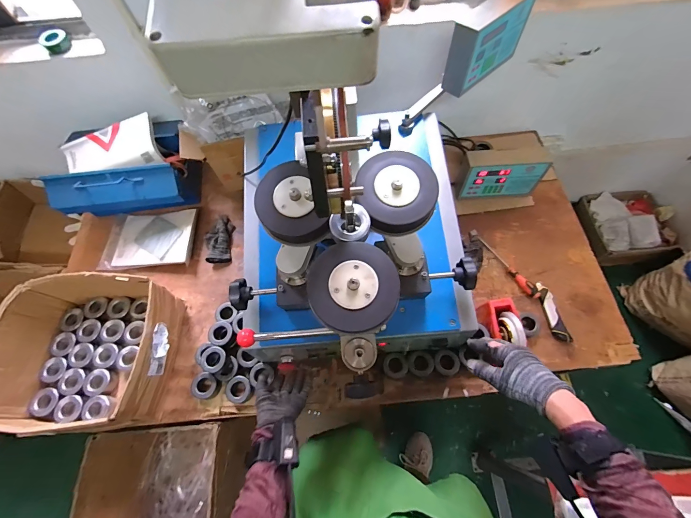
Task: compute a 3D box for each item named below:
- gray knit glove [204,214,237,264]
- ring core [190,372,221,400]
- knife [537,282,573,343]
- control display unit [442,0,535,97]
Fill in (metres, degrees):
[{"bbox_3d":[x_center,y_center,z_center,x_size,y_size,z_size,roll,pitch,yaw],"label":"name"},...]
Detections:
[{"bbox_3d":[-0.384,-0.058,0.966,0.082,0.033,0.149,-12,66,-3],"label":"gray knit glove"},{"bbox_3d":[-0.346,0.315,0.785,0.066,0.030,0.060,11,67,7],"label":"ring core"},{"bbox_3d":[0.547,0.142,0.839,0.036,0.024,0.158,-10,66,-2],"label":"knife"},{"bbox_3d":[0.329,-0.513,0.740,0.228,0.136,0.075,-42,71,-15],"label":"control display unit"}]

